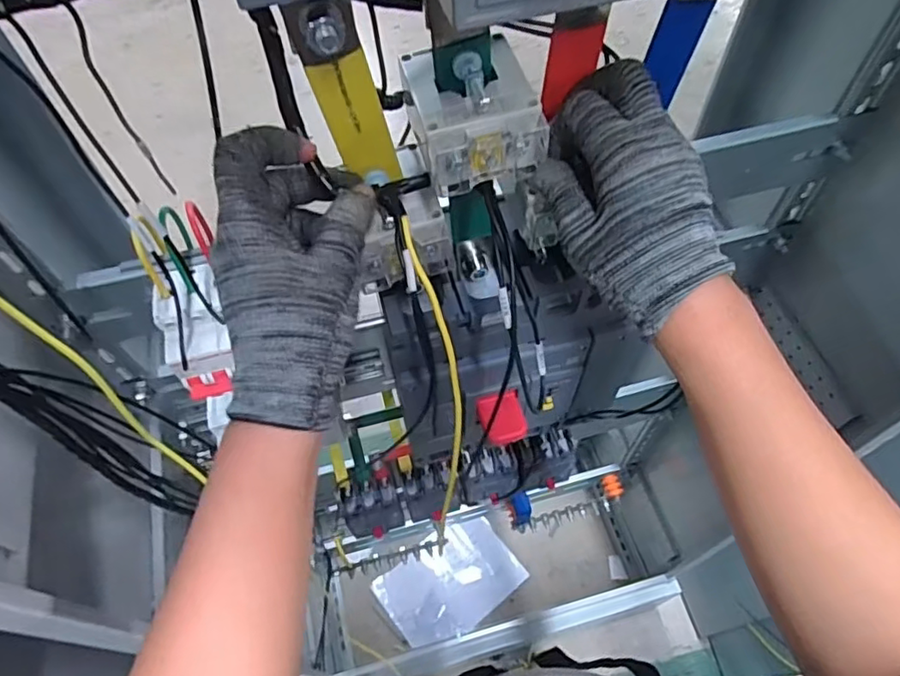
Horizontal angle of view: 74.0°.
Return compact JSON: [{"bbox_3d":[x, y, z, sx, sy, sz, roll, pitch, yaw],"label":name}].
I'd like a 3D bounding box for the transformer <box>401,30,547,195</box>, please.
[{"bbox_3d":[0.012,-0.118,0.312,0.063,0.049,0.063,-11,58,-5],"label":"transformer"}]

